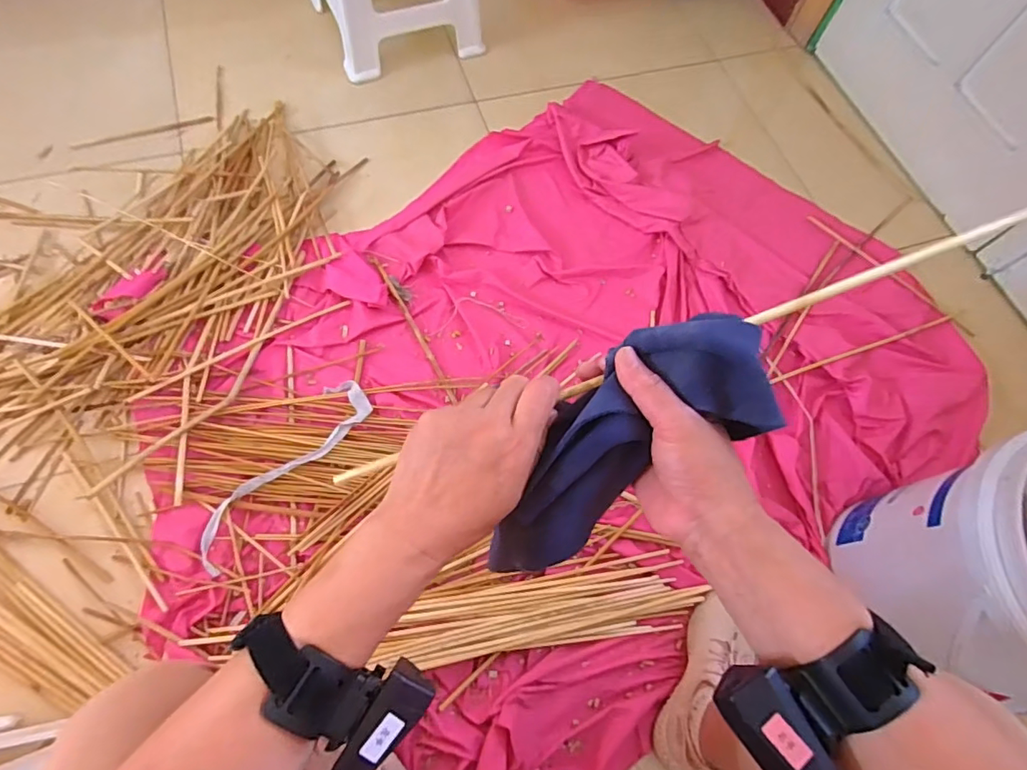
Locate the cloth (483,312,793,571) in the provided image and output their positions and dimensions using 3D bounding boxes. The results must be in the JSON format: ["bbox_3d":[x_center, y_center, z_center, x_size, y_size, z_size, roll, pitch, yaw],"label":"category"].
[{"bbox_3d":[0.067,0.043,0.331,0.220,0.052,0.090,-45,74,10],"label":"cloth"}]

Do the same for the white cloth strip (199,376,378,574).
[{"bbox_3d":[-0.332,0.120,0.753,0.080,0.023,0.318,34,69,11],"label":"white cloth strip"}]

